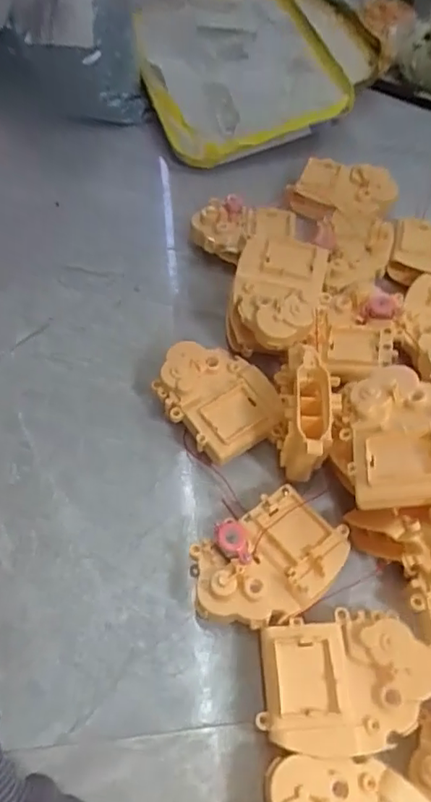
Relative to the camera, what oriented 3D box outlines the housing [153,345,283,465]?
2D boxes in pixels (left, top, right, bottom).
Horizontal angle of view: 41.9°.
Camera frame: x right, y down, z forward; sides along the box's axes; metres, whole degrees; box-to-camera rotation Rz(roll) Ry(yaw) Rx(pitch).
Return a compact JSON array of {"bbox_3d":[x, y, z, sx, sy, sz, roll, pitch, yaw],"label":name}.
[{"bbox_3d":[0.001,-0.001,0.430,0.074,0.040,0.096,-32,64,-20],"label":"housing"}]

